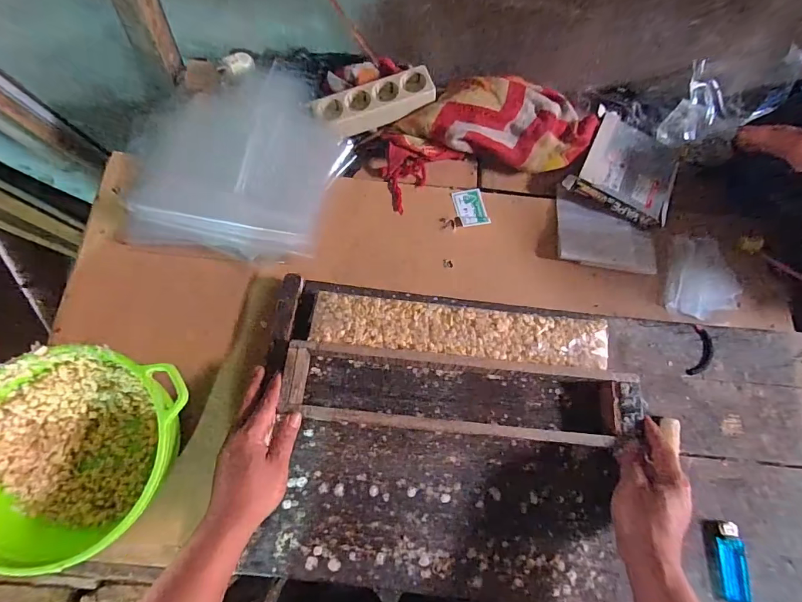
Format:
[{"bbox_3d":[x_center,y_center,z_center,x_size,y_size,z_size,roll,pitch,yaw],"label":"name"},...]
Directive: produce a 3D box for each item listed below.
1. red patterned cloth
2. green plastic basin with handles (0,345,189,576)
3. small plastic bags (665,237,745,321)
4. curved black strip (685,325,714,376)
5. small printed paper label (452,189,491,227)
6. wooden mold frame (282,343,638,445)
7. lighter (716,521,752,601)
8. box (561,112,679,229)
[{"bbox_3d":[0.134,-0.259,0.616,0.338,0.069,0.150,-15,72,-8],"label":"red patterned cloth"},{"bbox_3d":[-0.345,0.160,0.434,0.197,0.098,0.203,0,76,-2],"label":"green plastic basin with handles"},{"bbox_3d":[0.458,-0.035,0.601,0.111,0.017,0.132,15,76,2],"label":"small plastic bags"},{"bbox_3d":[0.403,0.067,0.537,0.029,0.006,0.072,20,76,3],"label":"curved black strip"},{"bbox_3d":[0.108,-0.144,0.617,0.047,0.004,0.063,-12,73,-5],"label":"small printed paper label"},{"bbox_3d":[0.076,0.113,0.487,0.427,0.037,0.086,7,72,0],"label":"wooden mold frame"},{"bbox_3d":[0.382,0.300,0.460,0.029,0.014,0.084,1,76,-2],"label":"lighter"},{"bbox_3d":[0.353,-0.203,0.622,0.155,0.032,0.150,28,77,5],"label":"box"}]

